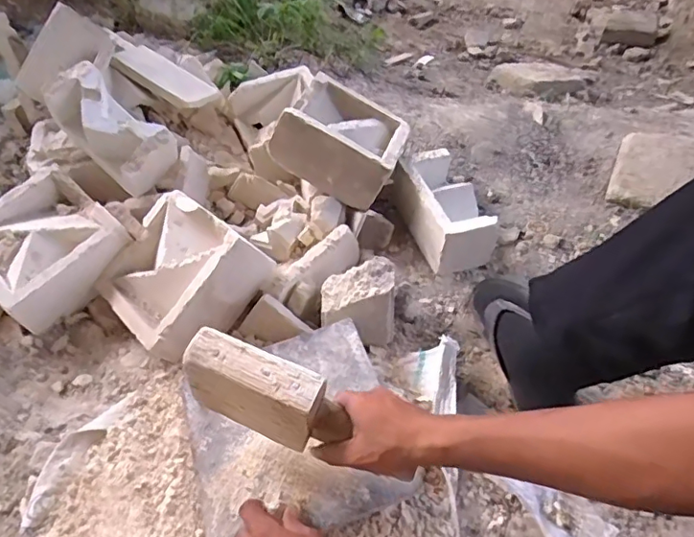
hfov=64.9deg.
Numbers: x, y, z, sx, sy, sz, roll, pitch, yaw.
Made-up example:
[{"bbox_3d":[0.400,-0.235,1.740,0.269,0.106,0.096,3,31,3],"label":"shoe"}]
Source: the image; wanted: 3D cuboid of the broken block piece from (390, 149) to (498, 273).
[{"bbox_3d":[0.167,-0.112,0.947,0.113,0.093,0.216,-16,53,-13],"label":"broken block piece"}]

